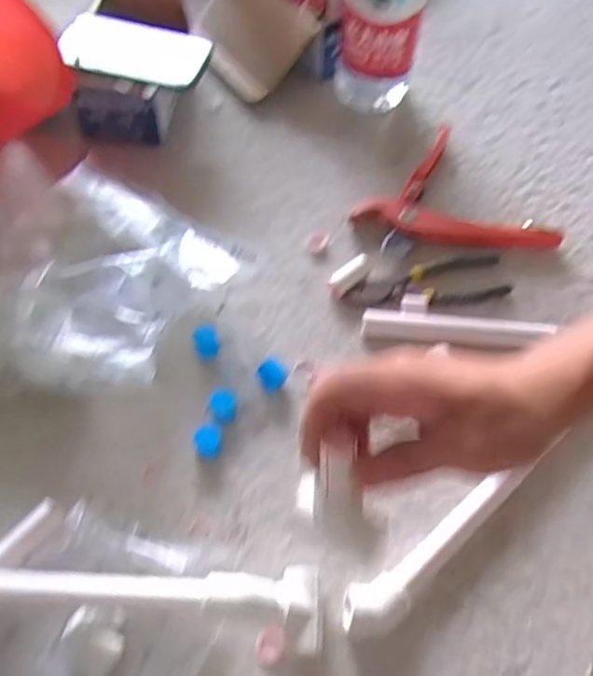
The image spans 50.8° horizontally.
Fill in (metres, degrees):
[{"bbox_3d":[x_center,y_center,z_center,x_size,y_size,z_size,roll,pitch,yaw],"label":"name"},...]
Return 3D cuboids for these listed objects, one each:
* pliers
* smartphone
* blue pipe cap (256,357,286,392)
[{"bbox_3d":[0.125,-0.051,0.605,0.158,0.018,0.051,-10,60,-7],"label":"pliers"},{"bbox_3d":[-0.177,-0.313,0.683,0.157,0.059,0.008,11,17,-2],"label":"smartphone"},{"bbox_3d":[-0.022,0.032,0.544,0.025,0.013,0.025,1,59,-1],"label":"blue pipe cap"}]

